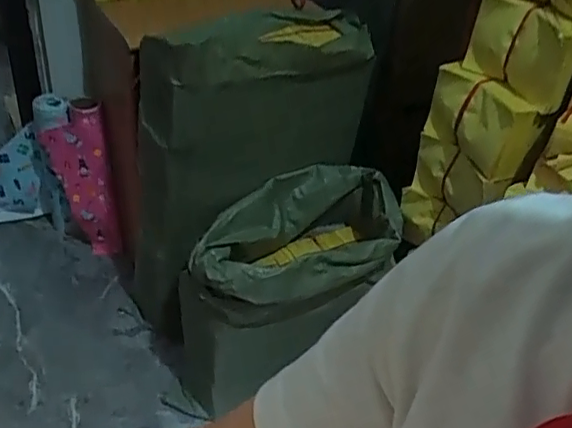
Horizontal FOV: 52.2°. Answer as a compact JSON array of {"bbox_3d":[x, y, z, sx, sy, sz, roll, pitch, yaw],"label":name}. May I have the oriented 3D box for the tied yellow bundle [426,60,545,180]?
[{"bbox_3d":[0.399,-0.194,1.220,0.105,0.166,0.233,-9,40,-20],"label":"tied yellow bundle"}]

